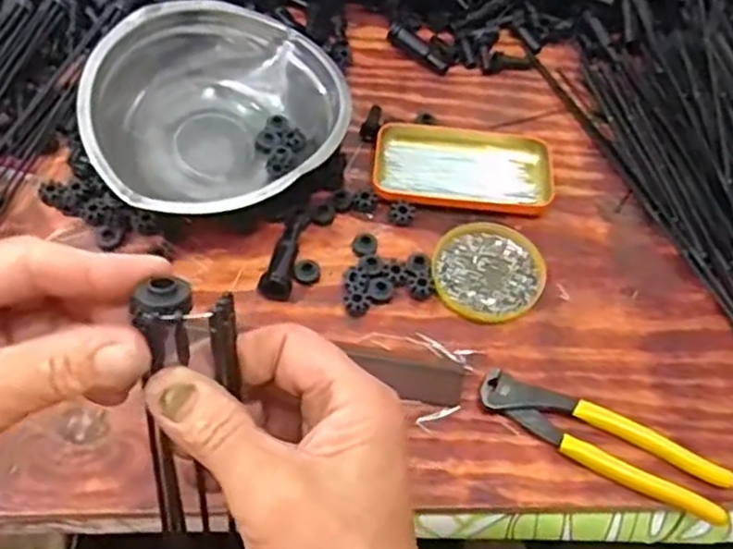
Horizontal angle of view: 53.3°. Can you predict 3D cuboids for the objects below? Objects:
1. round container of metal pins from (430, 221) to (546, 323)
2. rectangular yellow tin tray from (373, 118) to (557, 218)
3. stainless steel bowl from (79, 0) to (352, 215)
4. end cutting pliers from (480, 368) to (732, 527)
[{"bbox_3d":[0.093,-0.004,0.558,0.082,0.007,0.090,2,56,-2],"label":"round container of metal pins"},{"bbox_3d":[0.080,-0.091,0.601,0.142,0.018,0.085,5,56,0],"label":"rectangular yellow tin tray"},{"bbox_3d":[-0.112,-0.127,0.563,0.186,0.079,0.189,2,56,-2],"label":"stainless steel bowl"},{"bbox_3d":[0.152,0.106,0.470,0.162,0.015,0.040,25,58,13],"label":"end cutting pliers"}]

